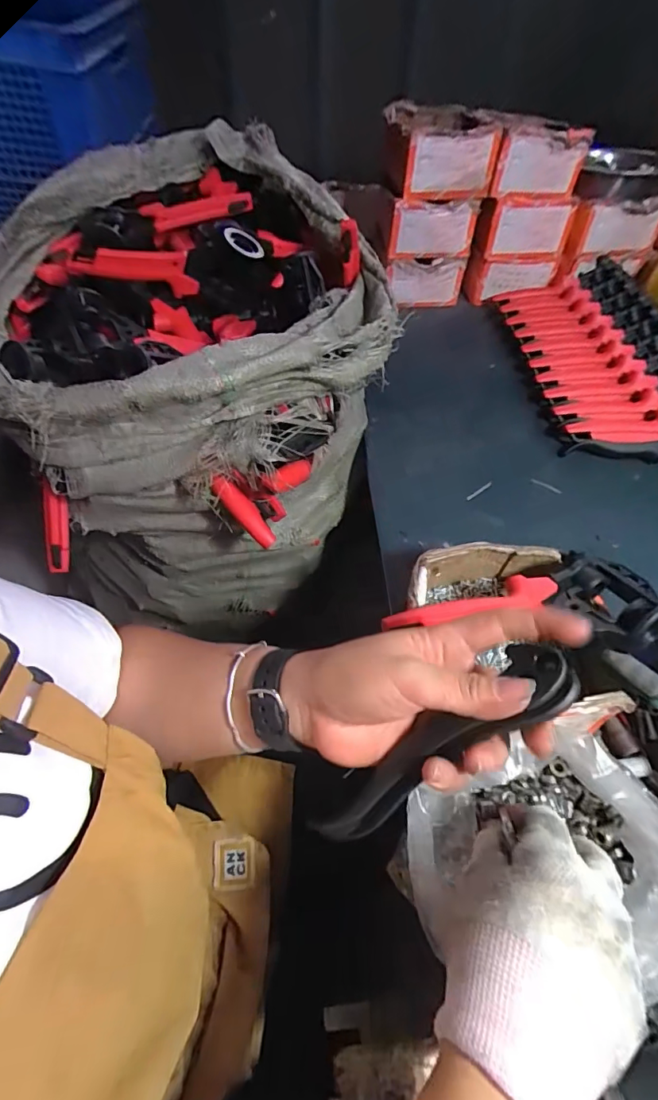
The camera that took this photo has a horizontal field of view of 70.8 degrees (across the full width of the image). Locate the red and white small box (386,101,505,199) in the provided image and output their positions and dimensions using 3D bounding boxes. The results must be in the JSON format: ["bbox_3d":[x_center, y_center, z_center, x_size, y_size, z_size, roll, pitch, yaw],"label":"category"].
[{"bbox_3d":[0.158,-0.575,0.666,0.128,0.073,0.152,-4,55,-5],"label":"red and white small box"}]

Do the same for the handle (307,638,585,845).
[{"bbox_3d":[0.055,0.106,0.246,0.163,0.026,0.033,-39,59,12],"label":"handle"}]

